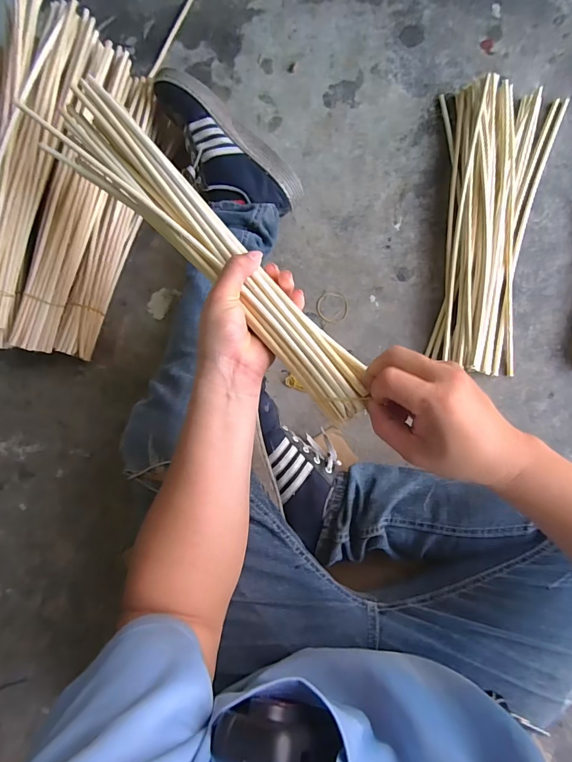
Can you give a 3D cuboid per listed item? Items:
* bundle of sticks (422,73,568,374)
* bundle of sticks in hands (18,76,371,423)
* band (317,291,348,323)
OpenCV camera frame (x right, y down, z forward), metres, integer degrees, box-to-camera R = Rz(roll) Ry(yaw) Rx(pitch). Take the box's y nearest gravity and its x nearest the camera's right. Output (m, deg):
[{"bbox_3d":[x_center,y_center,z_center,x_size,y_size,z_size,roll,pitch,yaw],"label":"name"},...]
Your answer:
[{"bbox_3d":[0.316,-0.232,0.594,0.171,0.038,0.442,5,84,7],"label":"bundle of sticks"},{"bbox_3d":[-0.090,-0.146,0.399,0.079,0.035,0.467,-44,77,0],"label":"bundle of sticks in hands"},{"bbox_3d":[0.073,-0.118,0.636,0.049,0.005,0.050,1,84,7],"label":"band"}]

